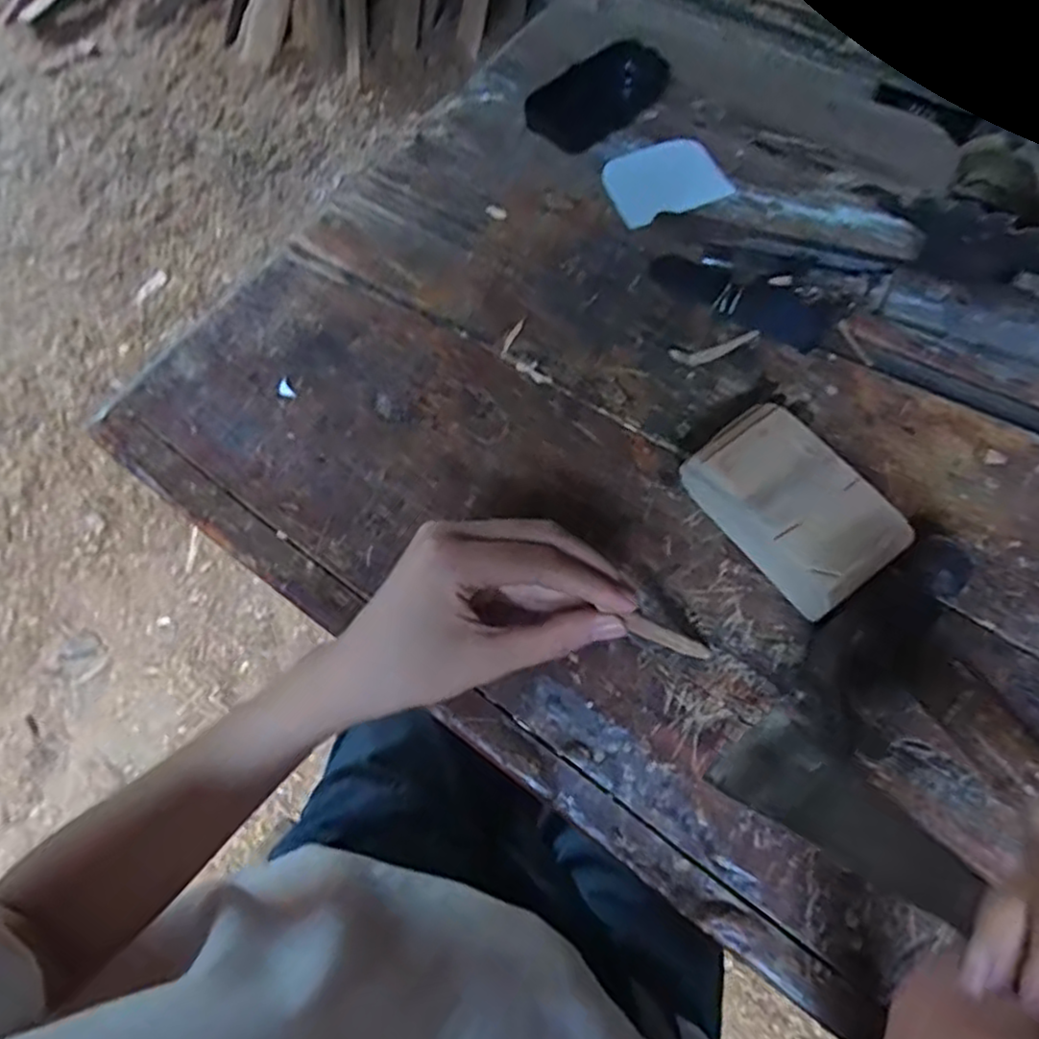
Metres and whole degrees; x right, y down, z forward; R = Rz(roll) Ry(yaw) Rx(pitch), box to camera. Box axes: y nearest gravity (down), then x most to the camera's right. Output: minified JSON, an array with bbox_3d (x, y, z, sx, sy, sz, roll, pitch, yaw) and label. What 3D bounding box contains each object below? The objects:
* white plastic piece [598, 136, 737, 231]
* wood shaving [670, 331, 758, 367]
[{"bbox_3d":[0.100,-0.233,0.481,0.080,0.009,0.056,-22,68,-8],"label":"white plastic piece"},{"bbox_3d":[0.120,-0.103,0.426,0.056,0.004,0.014,-13,67,-4],"label":"wood shaving"}]

